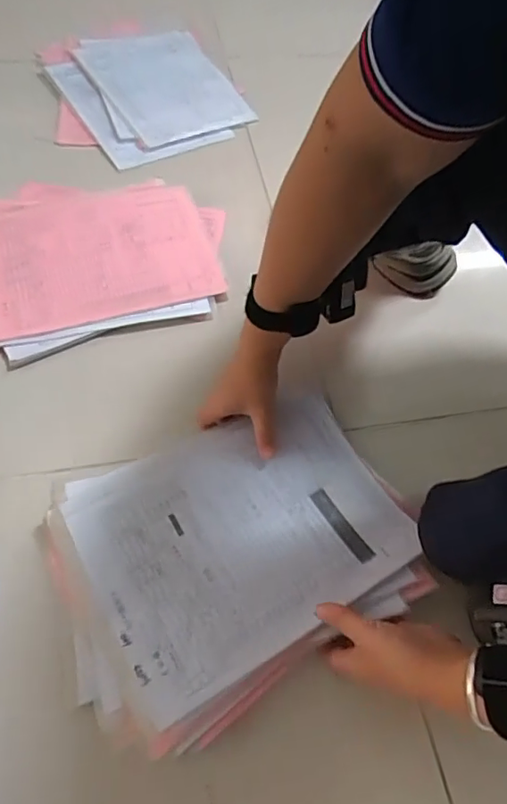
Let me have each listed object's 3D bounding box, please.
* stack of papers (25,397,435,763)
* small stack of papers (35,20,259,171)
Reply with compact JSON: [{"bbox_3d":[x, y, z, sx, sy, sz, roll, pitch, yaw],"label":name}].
[{"bbox_3d":[-0.009,0.139,0.525,0.321,0.037,0.235,-22,62,-12],"label":"stack of papers"},{"bbox_3d":[-0.203,-0.555,0.946,0.335,0.025,0.353,-29,74,-17],"label":"small stack of papers"}]

